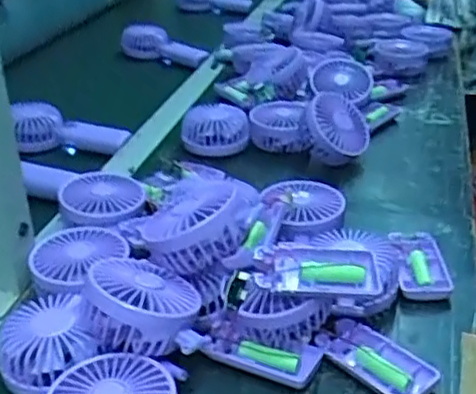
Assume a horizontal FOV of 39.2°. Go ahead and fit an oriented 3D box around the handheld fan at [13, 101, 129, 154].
[{"bbox_3d":[-0.227,-0.086,0.897,0.159,0.035,0.083,13,29,1],"label":"handheld fan"}]

